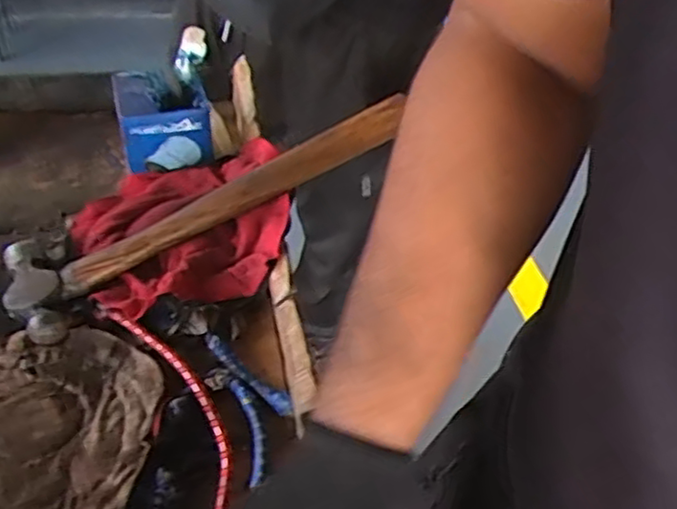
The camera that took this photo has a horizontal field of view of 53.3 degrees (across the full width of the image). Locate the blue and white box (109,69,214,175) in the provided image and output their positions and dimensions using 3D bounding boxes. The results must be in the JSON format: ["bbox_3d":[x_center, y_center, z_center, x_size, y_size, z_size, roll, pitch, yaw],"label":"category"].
[{"bbox_3d":[-0.161,-0.124,0.615,0.077,0.062,0.088,-11,47,-16],"label":"blue and white box"}]

